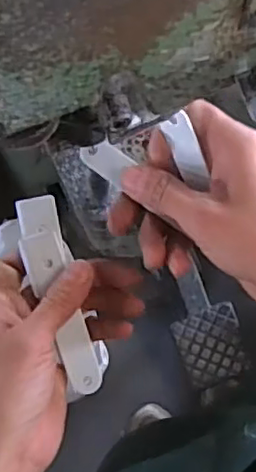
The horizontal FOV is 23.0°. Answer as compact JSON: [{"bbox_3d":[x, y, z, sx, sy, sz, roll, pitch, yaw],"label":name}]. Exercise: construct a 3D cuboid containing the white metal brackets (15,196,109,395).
[{"bbox_3d":[-0.039,0.035,0.369,0.029,0.007,0.117,-17,95,-3],"label":"white metal brackets"}]

